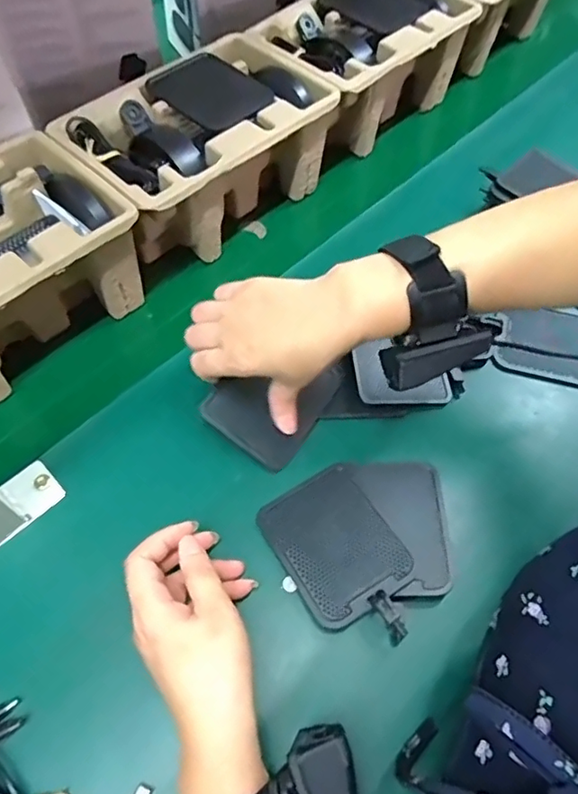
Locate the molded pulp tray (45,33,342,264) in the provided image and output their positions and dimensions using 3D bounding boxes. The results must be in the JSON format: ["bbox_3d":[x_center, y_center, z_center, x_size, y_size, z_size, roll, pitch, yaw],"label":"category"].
[{"bbox_3d":[-0.077,-0.228,0.536,0.141,0.115,0.234,40,70,22],"label":"molded pulp tray"}]

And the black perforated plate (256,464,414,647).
[{"bbox_3d":[0.036,0.107,0.378,0.076,0.010,0.118,-29,59,-13],"label":"black perforated plate"}]

